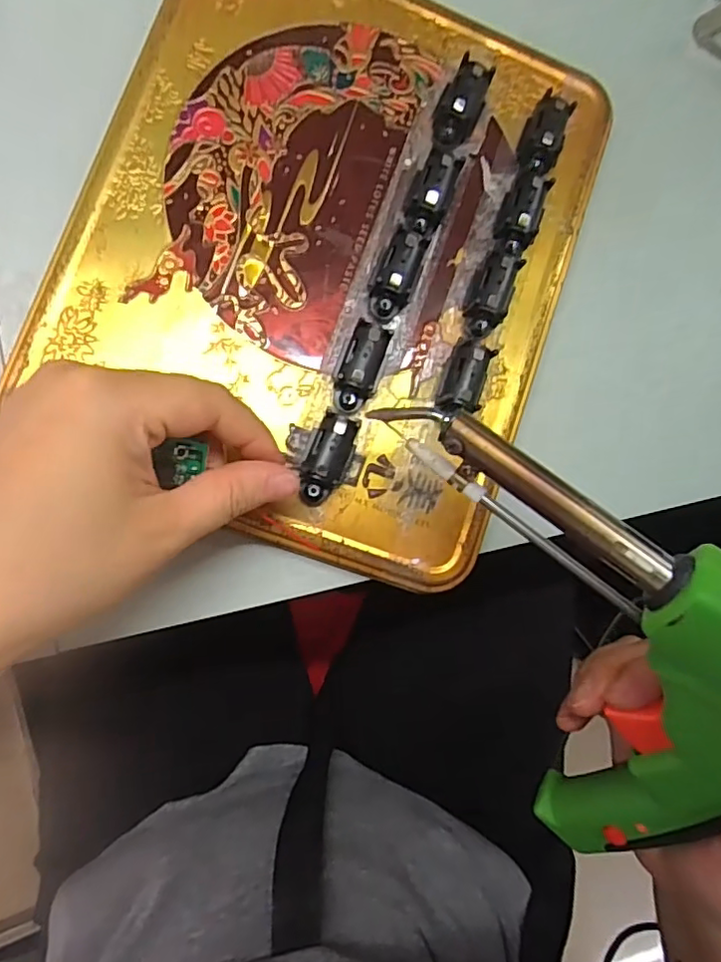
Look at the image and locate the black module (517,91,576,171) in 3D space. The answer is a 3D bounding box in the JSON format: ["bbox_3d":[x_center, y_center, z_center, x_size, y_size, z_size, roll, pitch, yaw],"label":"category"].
[{"bbox_3d":[0.077,-0.144,0.247,0.017,0.015,0.032,18,84,-7],"label":"black module"}]

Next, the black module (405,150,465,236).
[{"bbox_3d":[0.028,-0.115,0.238,0.015,0.016,0.032,22,83,-6],"label":"black module"}]

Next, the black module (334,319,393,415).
[{"bbox_3d":[0.000,-0.044,0.229,0.015,0.014,0.037,18,84,-7],"label":"black module"}]

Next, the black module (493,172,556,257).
[{"bbox_3d":[0.067,-0.109,0.245,0.018,0.013,0.032,17,84,-7],"label":"black module"}]

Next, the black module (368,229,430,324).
[{"bbox_3d":[0.015,-0.083,0.234,0.015,0.015,0.039,24,83,-6],"label":"black module"}]

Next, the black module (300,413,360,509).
[{"bbox_3d":[-0.012,-0.008,0.226,0.017,0.014,0.035,24,87,-6],"label":"black module"}]

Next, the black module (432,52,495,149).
[{"bbox_3d":[0.040,-0.154,0.242,0.018,0.015,0.035,27,83,-6],"label":"black module"}]

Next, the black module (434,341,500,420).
[{"bbox_3d":[0.041,-0.039,0.236,0.016,0.014,0.032,20,84,-7],"label":"black module"}]

